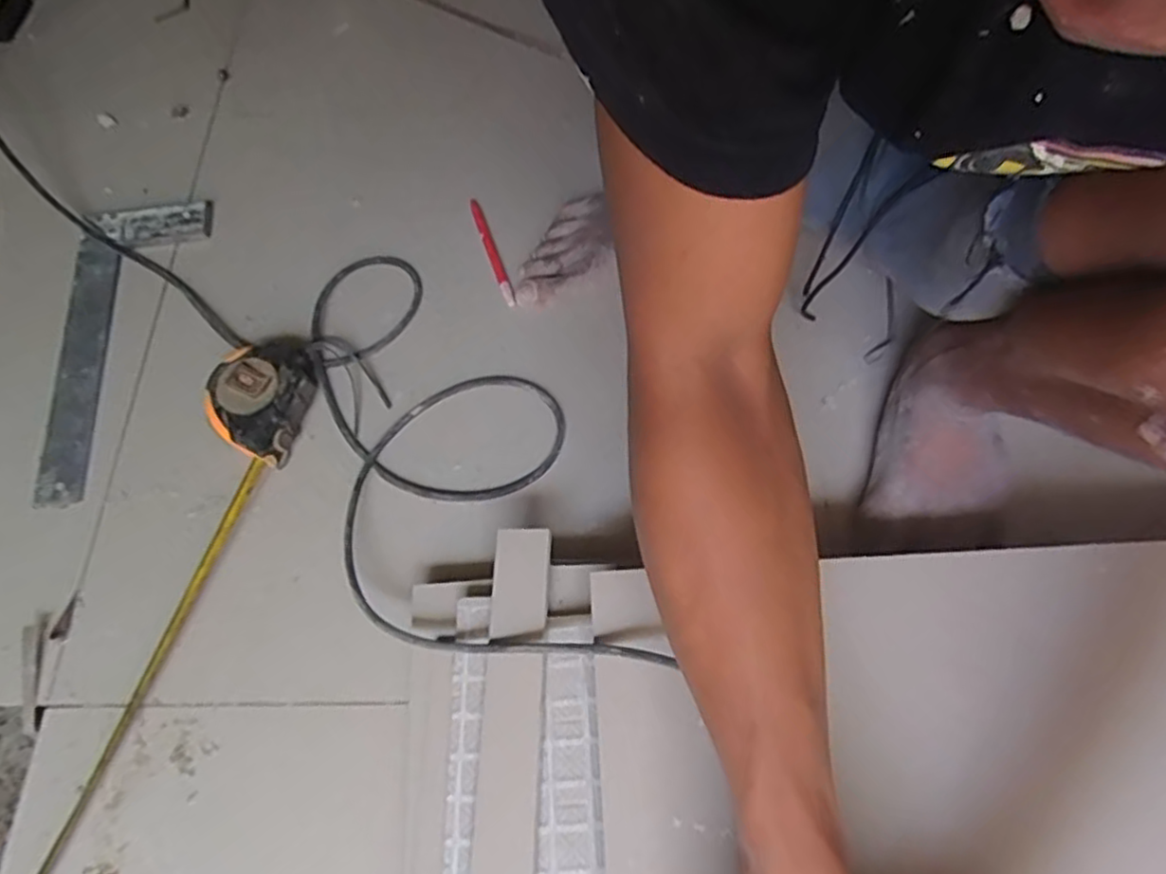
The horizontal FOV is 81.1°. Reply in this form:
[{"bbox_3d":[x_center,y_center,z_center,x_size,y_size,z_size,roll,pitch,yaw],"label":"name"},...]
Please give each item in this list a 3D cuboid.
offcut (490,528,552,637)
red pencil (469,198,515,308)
[{"bbox_3d":[-0.044,0.103,0.486,0.039,0.007,0.075,2,66,2],"label":"offcut"},{"bbox_3d":[-0.089,-0.181,0.668,0.011,0.015,0.133,-19,67,-8],"label":"red pencil"}]

